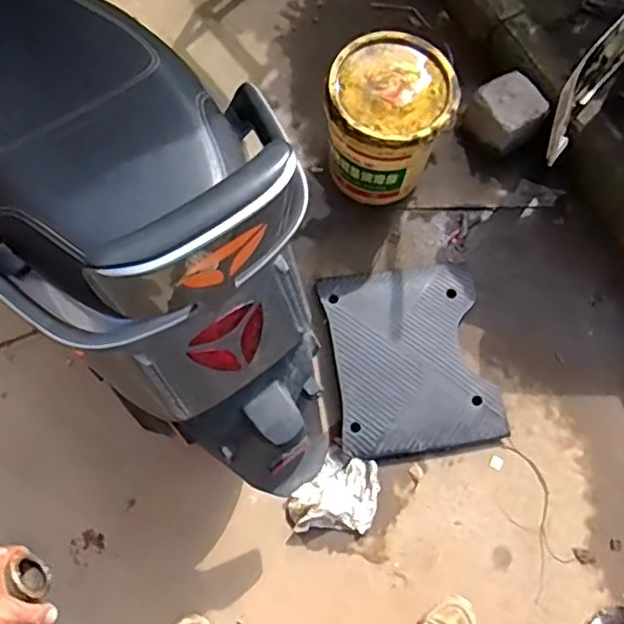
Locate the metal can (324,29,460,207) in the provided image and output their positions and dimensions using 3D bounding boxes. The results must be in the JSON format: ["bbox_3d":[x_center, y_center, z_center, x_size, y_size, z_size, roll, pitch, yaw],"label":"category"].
[{"bbox_3d":[0.196,-0.464,1.557,0.276,0.343,0.286,0,70,-1],"label":"metal can"}]

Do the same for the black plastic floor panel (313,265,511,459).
[{"bbox_3d":[0.238,0.104,1.507,0.368,0.049,0.453,-9,72,0],"label":"black plastic floor panel"}]

